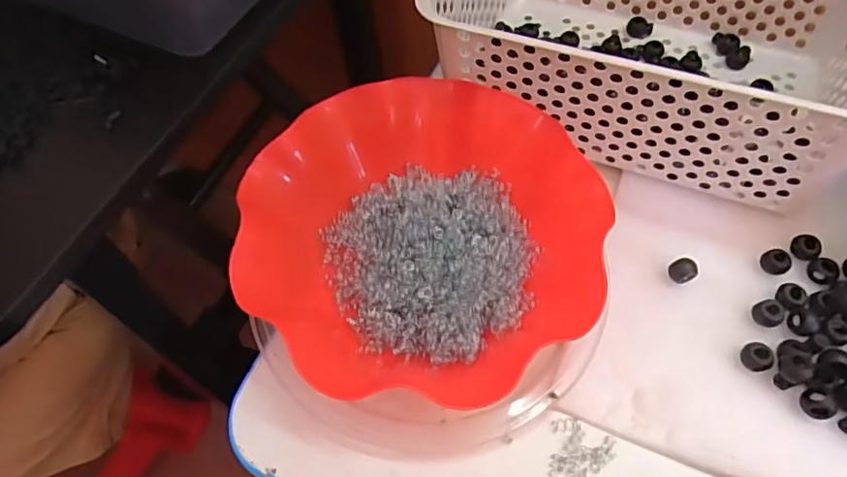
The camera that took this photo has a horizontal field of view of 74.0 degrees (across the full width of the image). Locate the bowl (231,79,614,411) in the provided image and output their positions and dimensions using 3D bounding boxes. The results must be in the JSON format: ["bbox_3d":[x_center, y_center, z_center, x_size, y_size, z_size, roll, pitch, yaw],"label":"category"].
[{"bbox_3d":[0.000,-0.002,0.366,0.215,0.059,0.212,-1,59,1],"label":"bowl"}]

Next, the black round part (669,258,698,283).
[{"bbox_3d":[0.172,0.021,0.374,0.015,0.010,0.014,-1,59,1],"label":"black round part"}]

